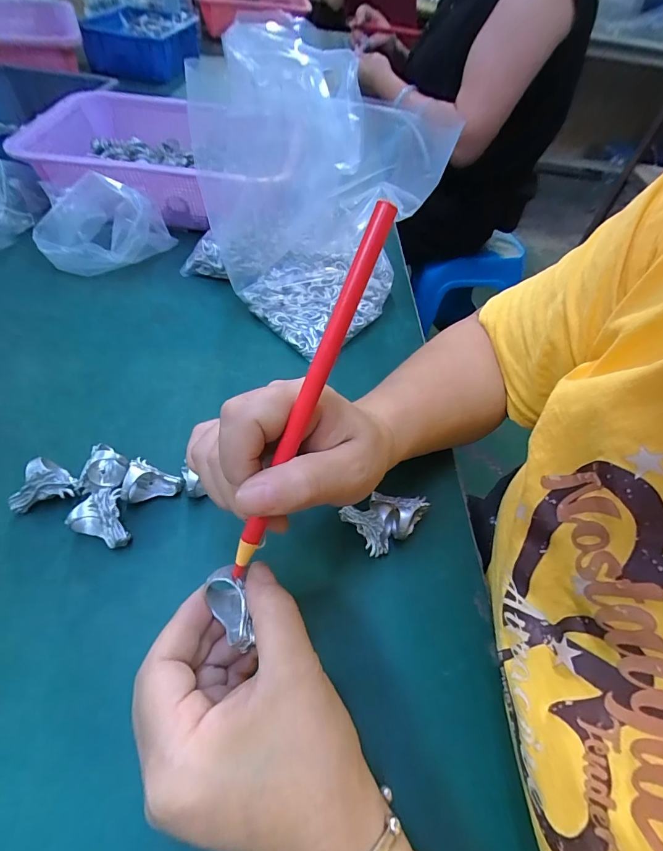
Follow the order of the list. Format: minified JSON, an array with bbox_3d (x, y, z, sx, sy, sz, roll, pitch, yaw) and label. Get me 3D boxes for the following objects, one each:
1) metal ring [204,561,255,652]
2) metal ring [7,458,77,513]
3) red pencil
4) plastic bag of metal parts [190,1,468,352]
[{"bbox_3d":[-0.047,0.085,0.184,0.016,0.019,0.034,-14,55,-16],"label":"metal ring"},{"bbox_3d":[-0.197,0.039,0.268,0.037,0.026,0.028,-14,55,-16],"label":"metal ring"},{"bbox_3d":[-0.011,-0.007,0.167,0.008,0.169,0.008,26,11,14],"label":"red pencil"},{"bbox_3d":[-0.023,-0.210,0.370,0.161,0.184,0.209,-22,58,-21],"label":"plastic bag of metal parts"}]

